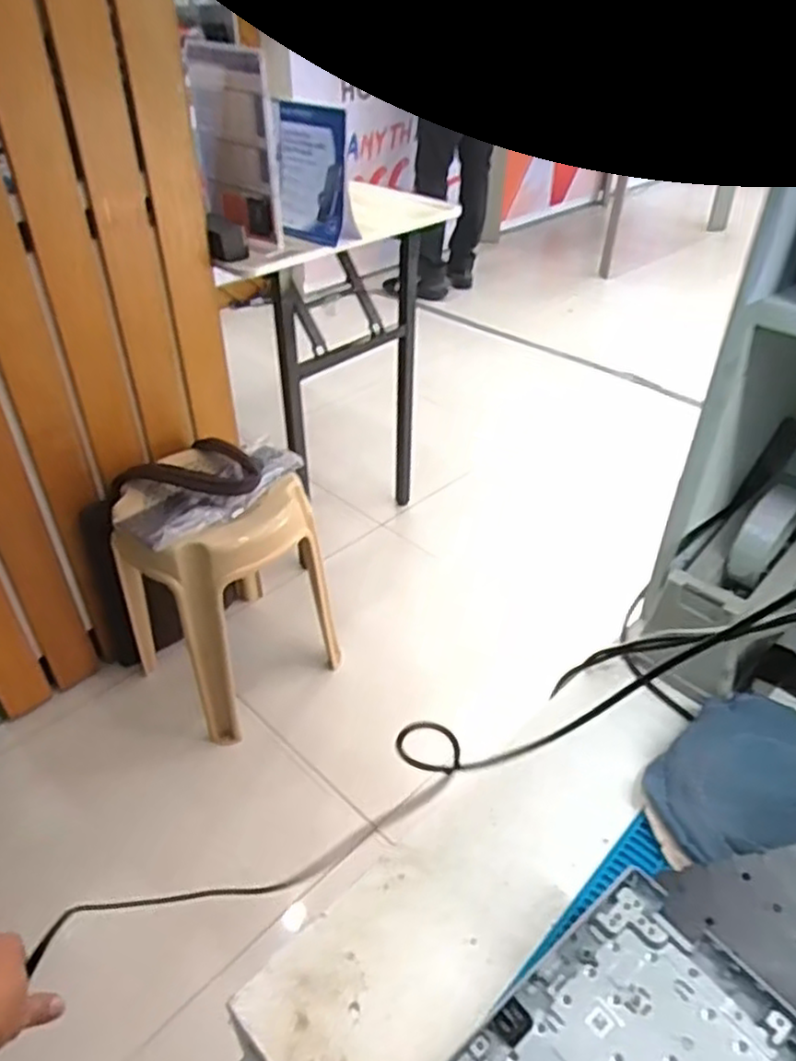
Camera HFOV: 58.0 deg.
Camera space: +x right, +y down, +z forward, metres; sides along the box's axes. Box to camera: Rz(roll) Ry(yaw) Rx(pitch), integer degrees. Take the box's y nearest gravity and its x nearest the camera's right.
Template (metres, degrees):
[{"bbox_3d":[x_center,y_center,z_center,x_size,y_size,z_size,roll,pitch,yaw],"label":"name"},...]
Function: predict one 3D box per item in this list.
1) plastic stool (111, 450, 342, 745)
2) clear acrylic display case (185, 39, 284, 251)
[{"bbox_3d":[-0.333,0.106,1.365,0.308,0.445,0.288,30,47,32],"label":"plastic stool"},{"bbox_3d":[-0.295,-0.682,1.278,0.135,0.277,0.246,-7,39,-10],"label":"clear acrylic display case"}]

